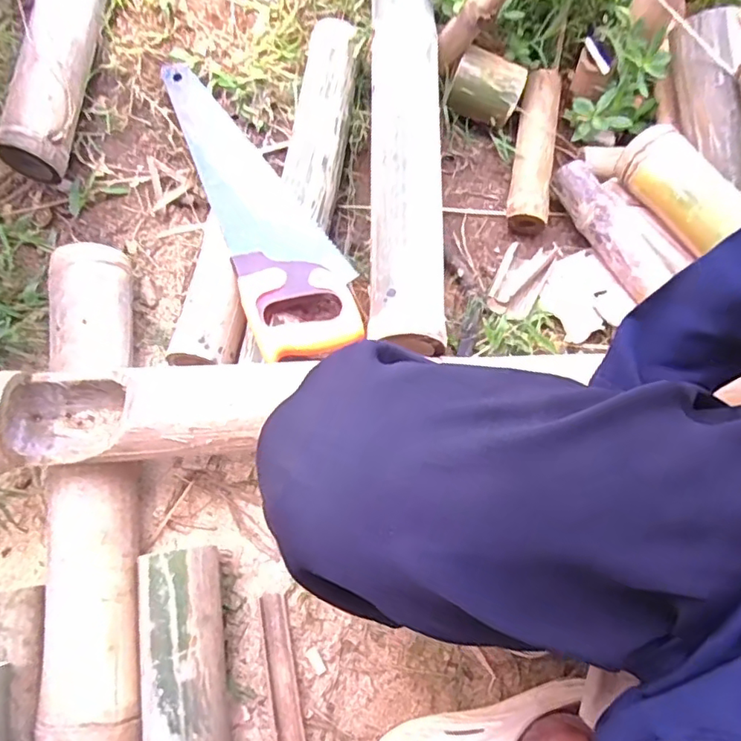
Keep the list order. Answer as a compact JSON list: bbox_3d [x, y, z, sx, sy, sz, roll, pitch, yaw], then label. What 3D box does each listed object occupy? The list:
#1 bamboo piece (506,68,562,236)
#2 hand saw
[{"bbox_3d":[0.226,-0.306,0.780,0.055,0.058,0.236,9,72,3],"label":"bamboo piece"},{"bbox_3d":[-0.144,-0.232,0.699,0.122,0.020,0.505,-21,66,-8],"label":"hand saw"}]

